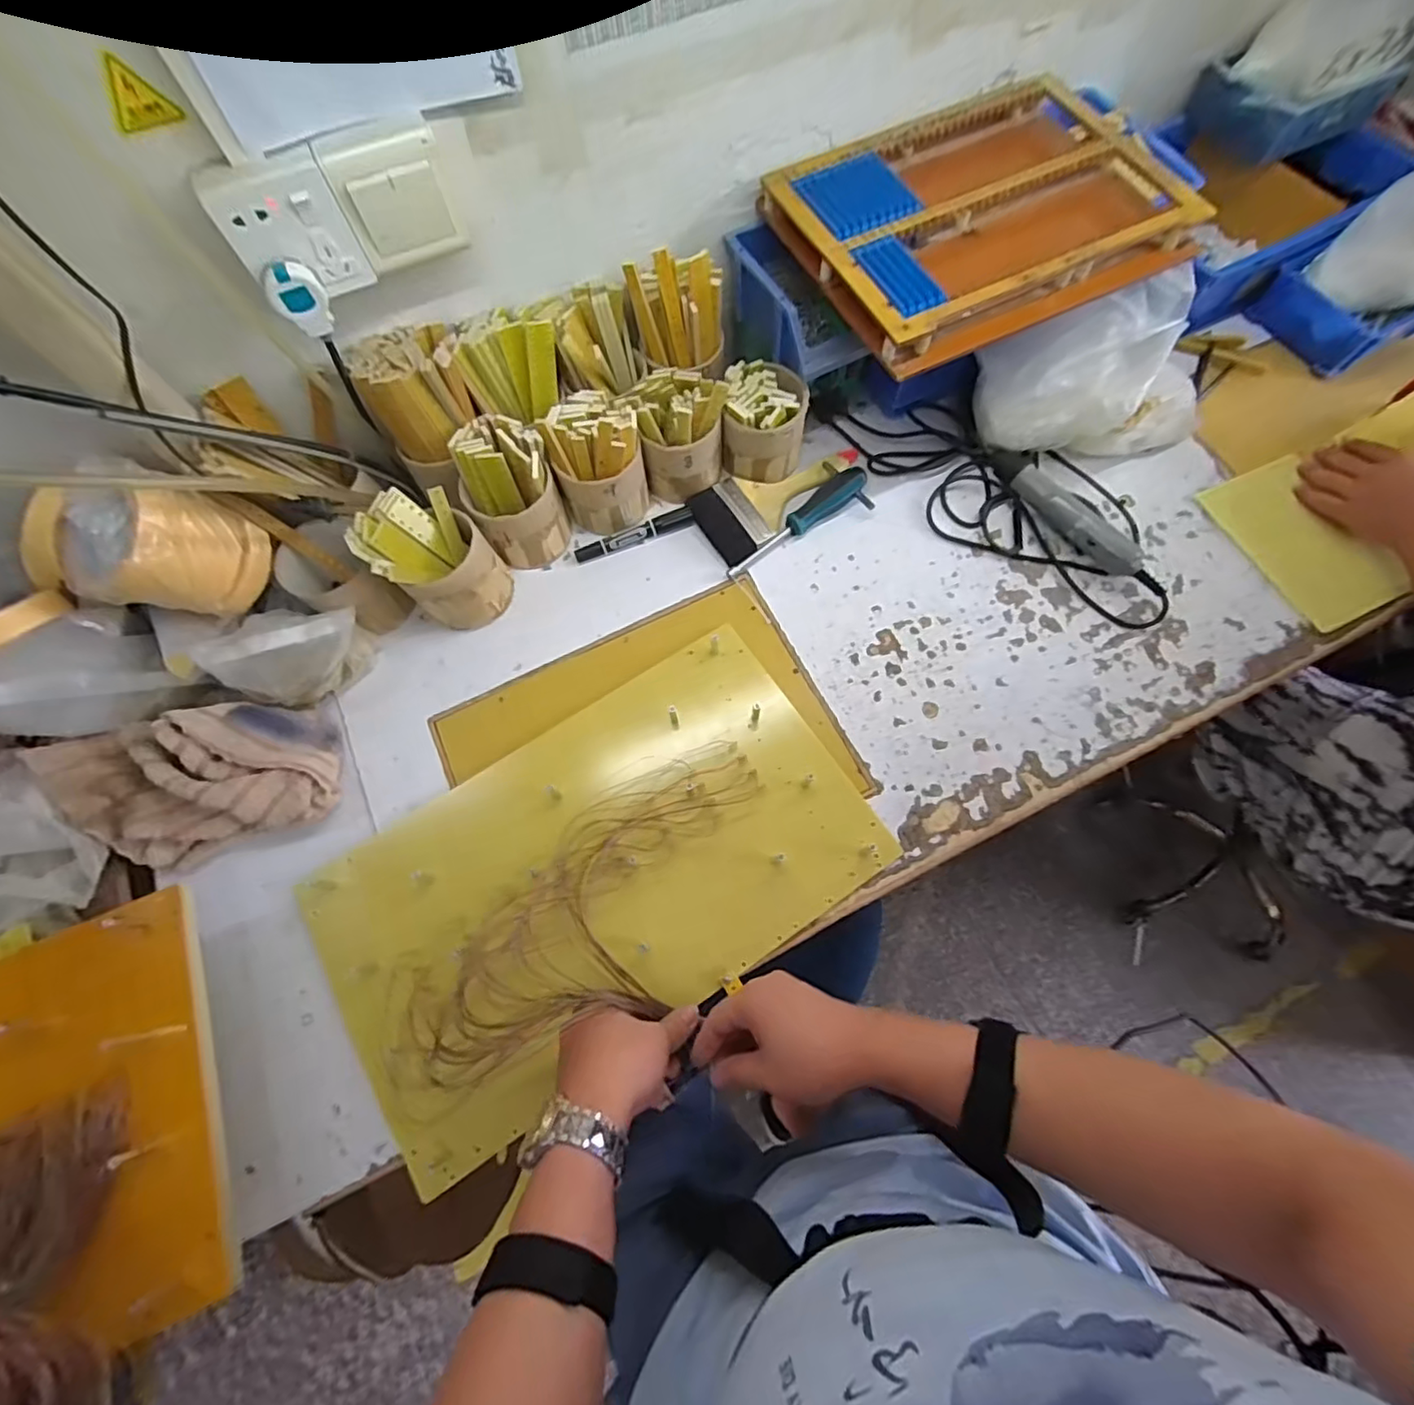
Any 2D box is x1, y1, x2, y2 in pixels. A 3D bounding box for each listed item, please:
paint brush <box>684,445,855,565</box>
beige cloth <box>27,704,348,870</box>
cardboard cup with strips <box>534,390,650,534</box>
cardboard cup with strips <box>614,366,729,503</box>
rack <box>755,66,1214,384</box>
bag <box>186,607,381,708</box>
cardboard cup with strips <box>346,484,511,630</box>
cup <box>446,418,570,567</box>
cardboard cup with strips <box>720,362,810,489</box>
[{"bbox_3d":[0.088,-0.249,0.712,0.206,0.020,0.096,-31,72,-10],"label":"paint brush"},{"bbox_3d":[-0.483,0.074,0.570,0.245,0.085,0.127,-13,70,-3],"label":"beige cloth"},{"bbox_3d":[-0.118,-0.259,0.661,0.093,0.126,0.085,0,70,1],"label":"cardboard cup with strips"},{"bbox_3d":[-0.032,-0.300,0.679,0.095,0.110,0.090,0,70,1],"label":"cardboard cup with strips"},{"bbox_3d":[0.272,-0.496,0.615,0.359,0.061,0.280,-24,71,-7],"label":"rack"},{"bbox_3d":[-0.409,-0.047,0.609,0.130,0.090,0.070,-39,74,-12],"label":"bag"},{"bbox_3d":[-0.276,-0.145,0.624,0.107,0.128,0.102,0,70,1],"label":"cardboard cup with strips"},{"bbox_3d":[-0.208,-0.222,0.649,0.092,0.123,0.095,0,70,1],"label":"cup"},{"bbox_3d":[0.064,-0.317,0.687,0.087,0.098,0.088,0,70,1],"label":"cardboard cup with strips"}]

